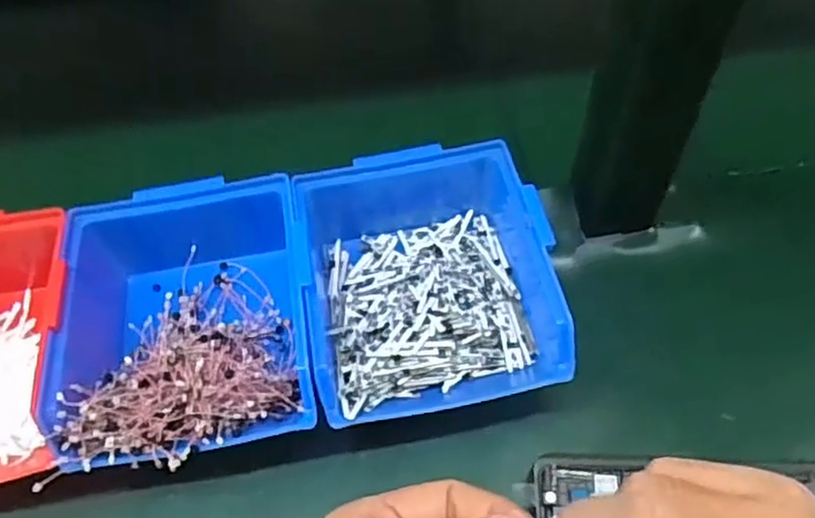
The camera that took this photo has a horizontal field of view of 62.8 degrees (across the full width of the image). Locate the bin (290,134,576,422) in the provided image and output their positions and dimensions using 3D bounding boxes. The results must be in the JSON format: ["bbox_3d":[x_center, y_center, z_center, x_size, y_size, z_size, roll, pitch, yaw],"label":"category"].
[{"bbox_3d":[0.007,0.004,0.361,0.125,0.061,0.158,-9,55,-4],"label":"bin"}]

